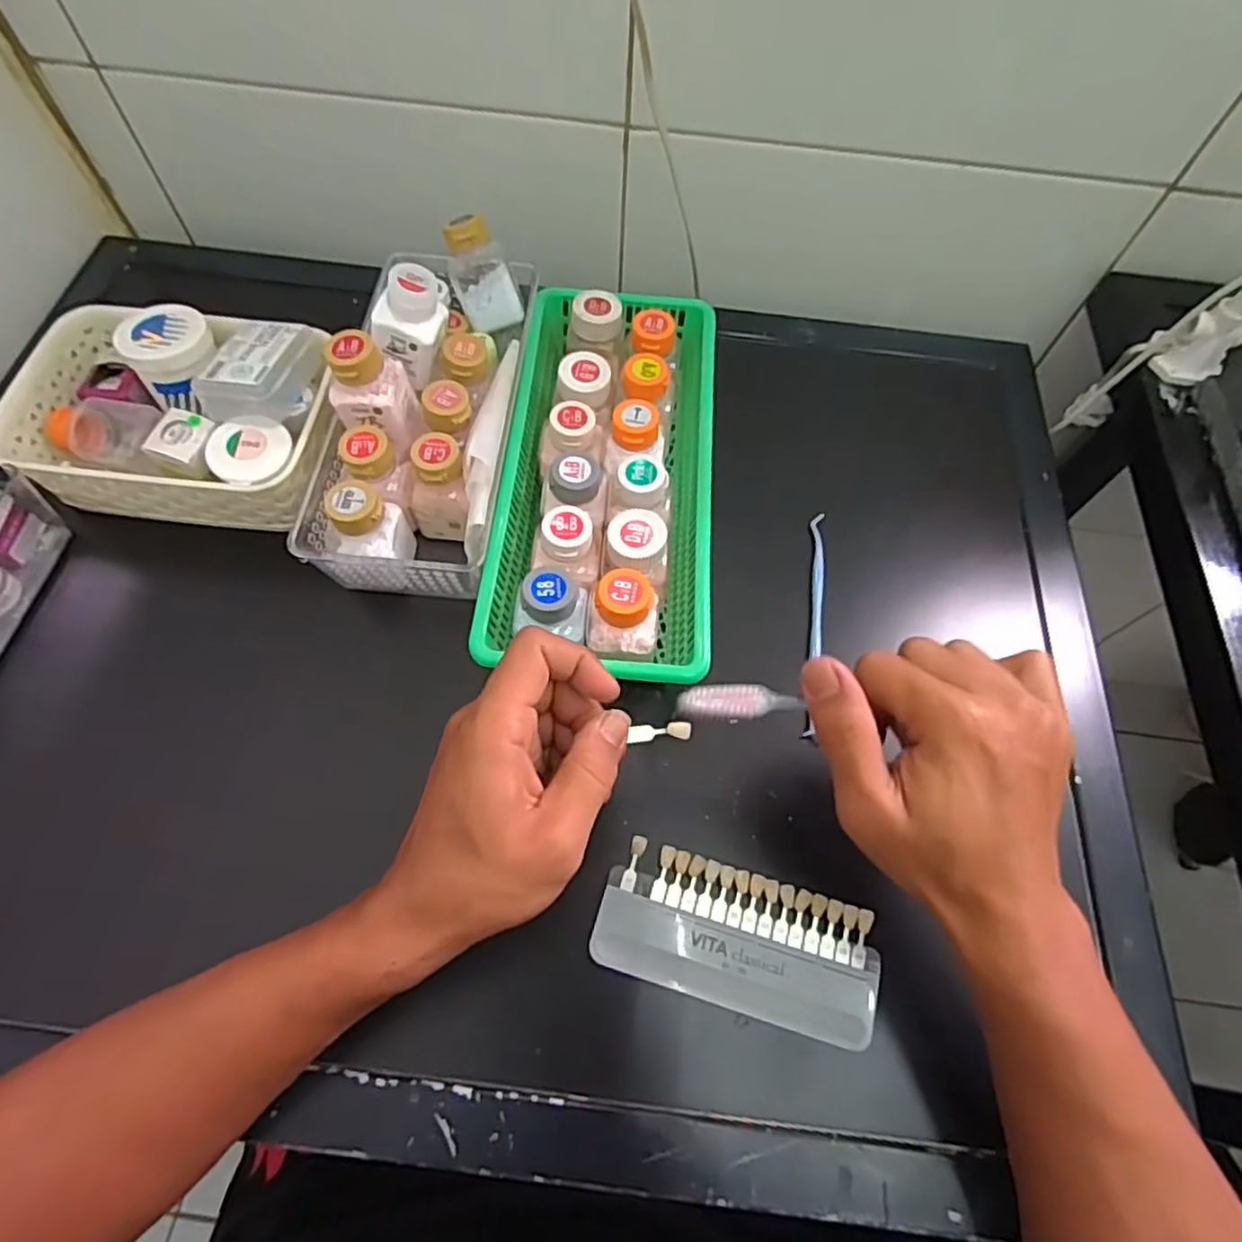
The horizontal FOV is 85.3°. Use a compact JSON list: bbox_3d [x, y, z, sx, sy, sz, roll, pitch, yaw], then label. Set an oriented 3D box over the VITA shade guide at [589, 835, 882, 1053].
[{"bbox_3d":[0.062,0.167,0.356,0.145,0.008,0.066,17,64,6],"label":"VITA shade guide"}]

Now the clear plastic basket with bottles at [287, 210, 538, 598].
[{"bbox_3d":[-0.122,-0.150,0.440,0.111,0.099,0.263,7,63,1],"label":"clear plastic basket with bottles"}]

